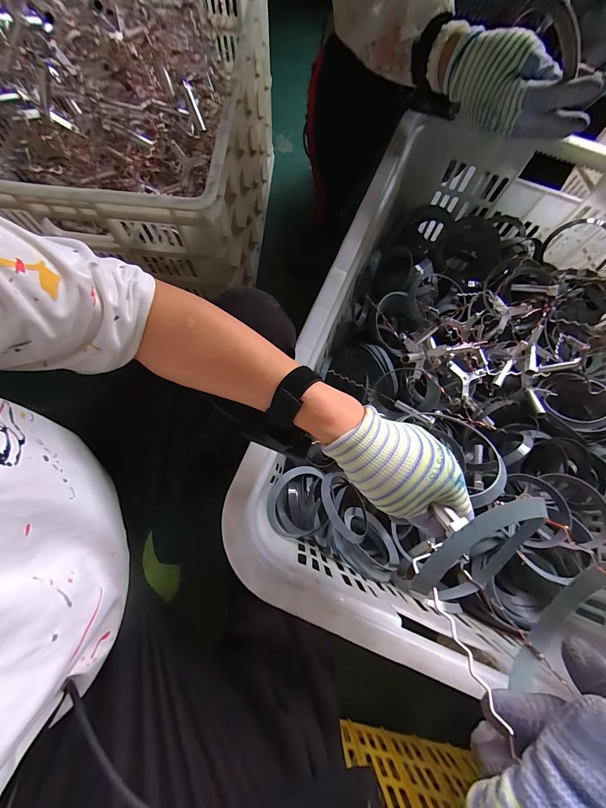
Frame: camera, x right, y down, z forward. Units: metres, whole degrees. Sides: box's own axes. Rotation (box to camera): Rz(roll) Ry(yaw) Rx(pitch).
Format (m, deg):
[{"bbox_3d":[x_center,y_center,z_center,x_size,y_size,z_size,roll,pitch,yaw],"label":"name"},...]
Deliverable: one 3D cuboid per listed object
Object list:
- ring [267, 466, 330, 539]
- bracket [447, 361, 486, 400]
[{"bbox_3d":[-0.009,0.160,0.493,0.101,0.018,0.115,-5,94,-27],"label":"ring"},{"bbox_3d":[0.294,-0.049,0.548,0.056,0.016,0.068,-21,76,-7],"label":"bracket"}]

